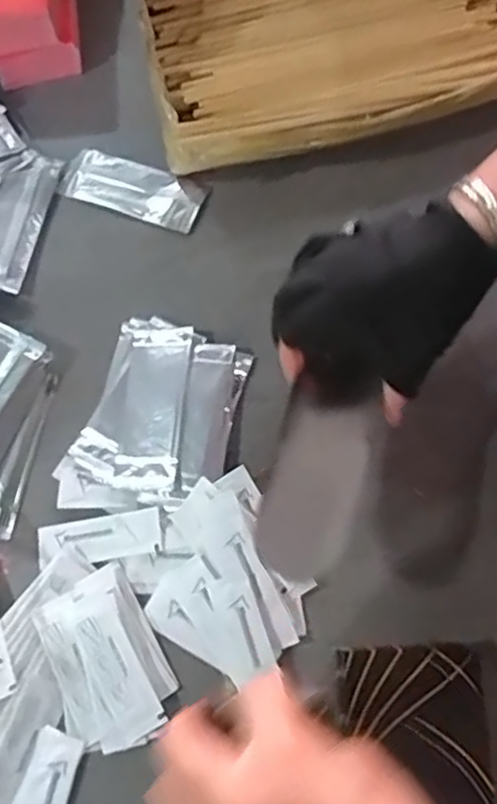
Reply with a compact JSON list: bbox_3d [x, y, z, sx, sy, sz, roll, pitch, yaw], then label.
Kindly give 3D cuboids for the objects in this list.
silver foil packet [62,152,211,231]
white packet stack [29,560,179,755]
[{"bbox_3d":[-0.096,-0.179,0.572,0.125,0.007,0.046,21,75,13],"label":"silver foil packet"},{"bbox_3d":[-0.095,0.168,0.452,0.071,0.016,0.105,-30,71,-4],"label":"white packet stack"}]

